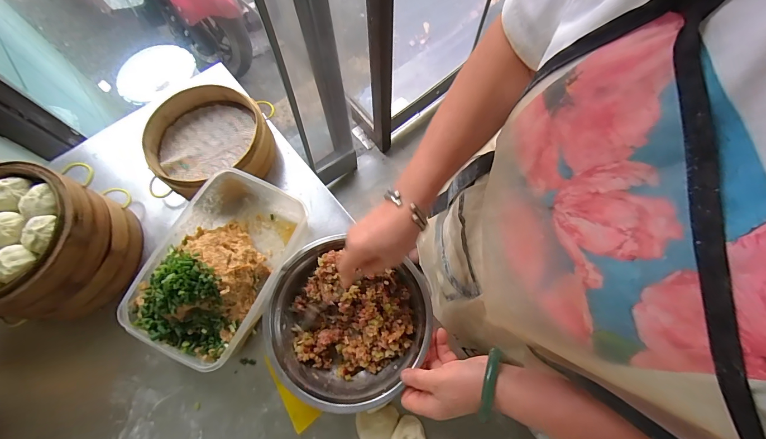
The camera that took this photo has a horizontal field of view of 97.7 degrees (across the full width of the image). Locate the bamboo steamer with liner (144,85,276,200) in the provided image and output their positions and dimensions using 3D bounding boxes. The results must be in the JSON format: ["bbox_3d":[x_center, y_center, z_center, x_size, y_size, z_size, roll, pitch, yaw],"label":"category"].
[{"bbox_3d":[-0.266,-0.117,0.529,0.180,0.066,0.165,-23,71,-8],"label":"bamboo steamer with liner"}]

